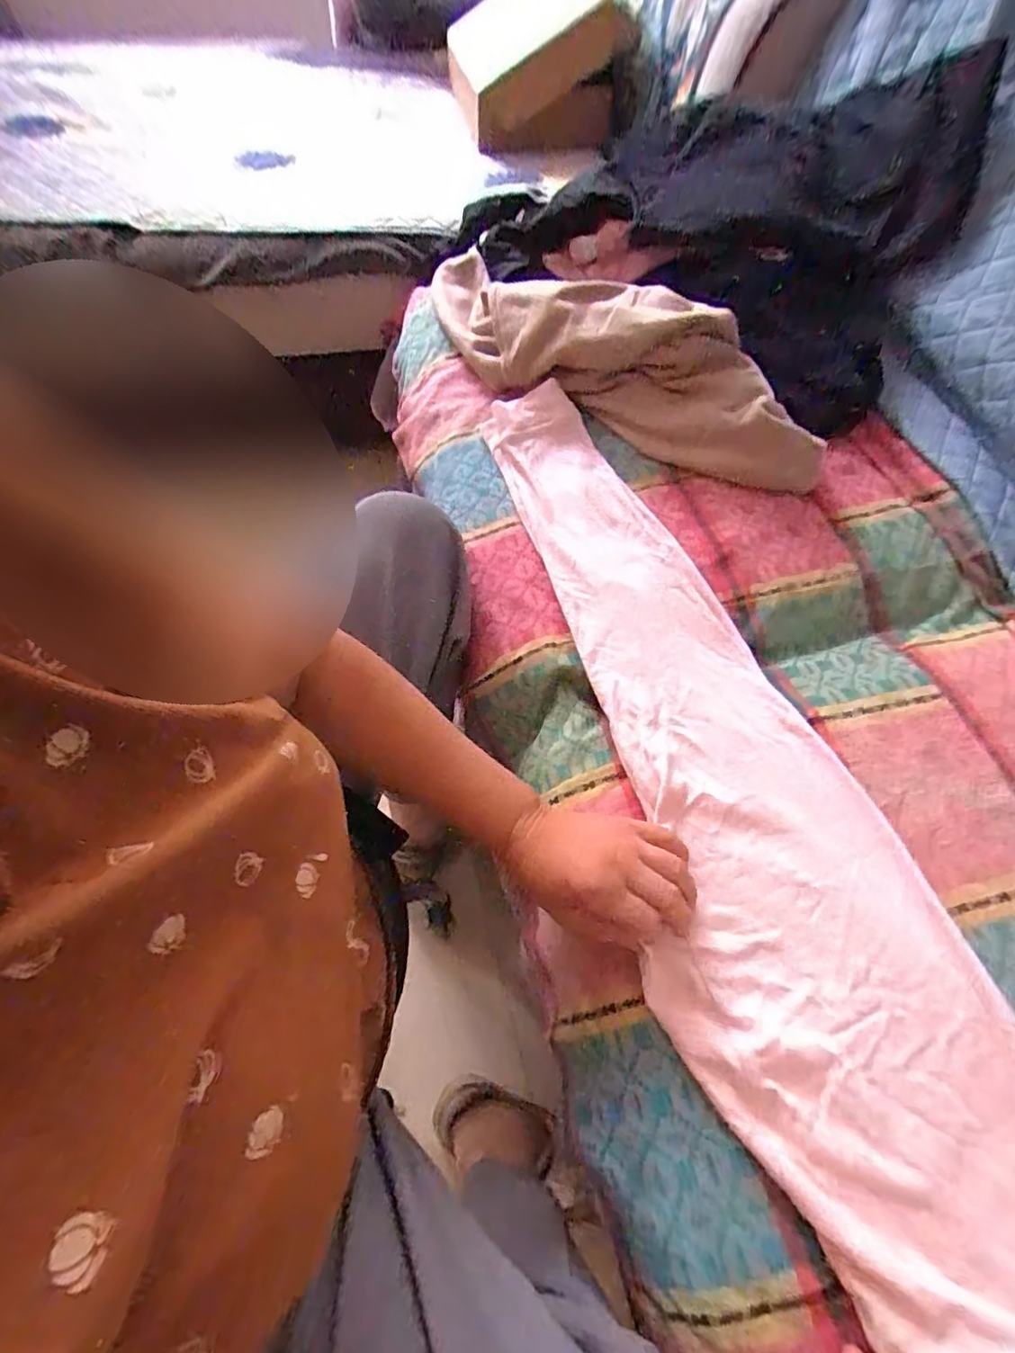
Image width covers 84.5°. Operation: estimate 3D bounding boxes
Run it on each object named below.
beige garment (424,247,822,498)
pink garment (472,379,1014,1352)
[{"bbox_3d":[0.086,-0.407,0.678,0.155,0.107,0.619,-39,68,-19],"label":"beige garment"},{"bbox_3d":[0.161,0.041,0.483,0.205,0.040,0.860,-14,60,-8],"label":"pink garment"}]

